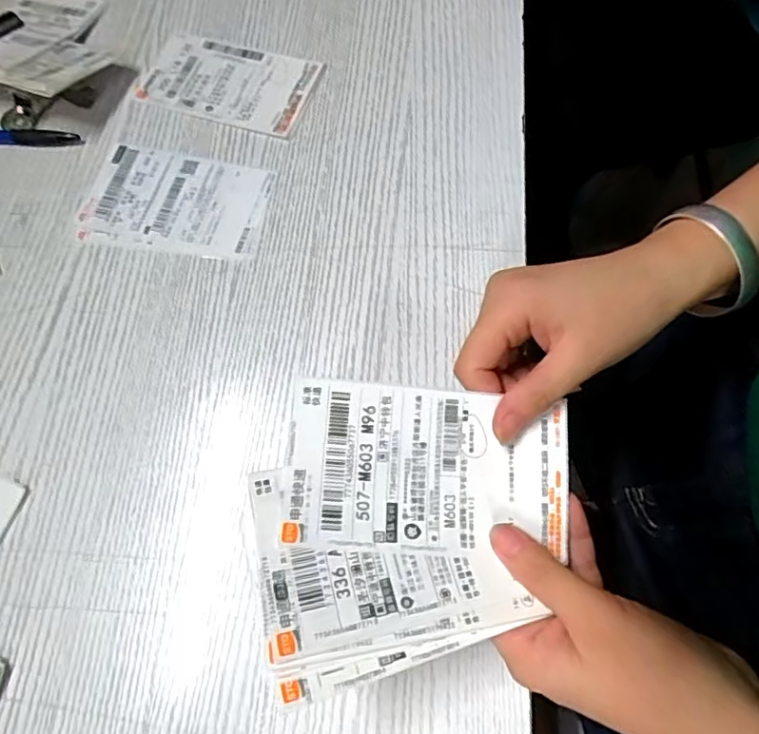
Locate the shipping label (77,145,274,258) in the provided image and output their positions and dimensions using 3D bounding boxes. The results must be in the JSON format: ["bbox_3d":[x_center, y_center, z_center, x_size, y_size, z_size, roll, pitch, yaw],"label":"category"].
[{"bbox_3d":[-0.144,-0.118,0.395,0.126,0.004,0.083,9,70,6],"label":"shipping label"}]

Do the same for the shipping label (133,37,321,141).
[{"bbox_3d":[-0.119,-0.221,0.434,0.135,0.004,0.073,16,71,8],"label":"shipping label"}]

